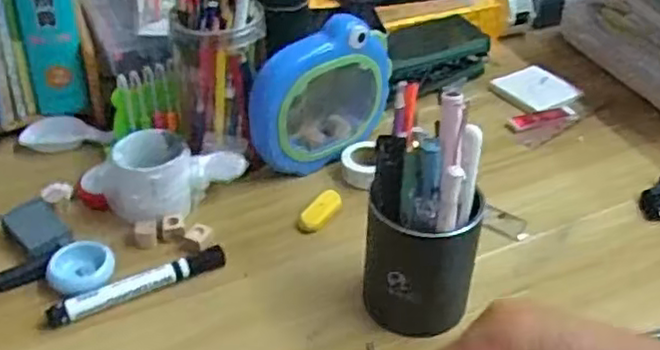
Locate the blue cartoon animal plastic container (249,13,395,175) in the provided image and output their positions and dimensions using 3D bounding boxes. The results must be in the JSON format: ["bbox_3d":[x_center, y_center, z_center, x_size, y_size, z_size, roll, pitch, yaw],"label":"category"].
[{"bbox_3d":[-0.003,-0.073,0.637,0.149,0.134,0.055,-30,46,-33],"label":"blue cartoon animal plastic container"}]

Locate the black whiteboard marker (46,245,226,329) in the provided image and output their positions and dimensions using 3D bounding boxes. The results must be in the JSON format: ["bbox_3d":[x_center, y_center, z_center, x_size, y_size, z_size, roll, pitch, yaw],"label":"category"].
[{"bbox_3d":[-0.146,0.083,0.527,0.137,0.012,0.017,-19,42,-24],"label":"black whiteboard marker"}]

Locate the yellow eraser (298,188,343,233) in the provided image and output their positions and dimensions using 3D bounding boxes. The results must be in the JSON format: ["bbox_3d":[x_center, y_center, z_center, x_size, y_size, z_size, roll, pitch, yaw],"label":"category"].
[{"bbox_3d":[-0.008,0.032,0.604,0.021,0.012,0.050,26,44,29],"label":"yellow eraser"}]

